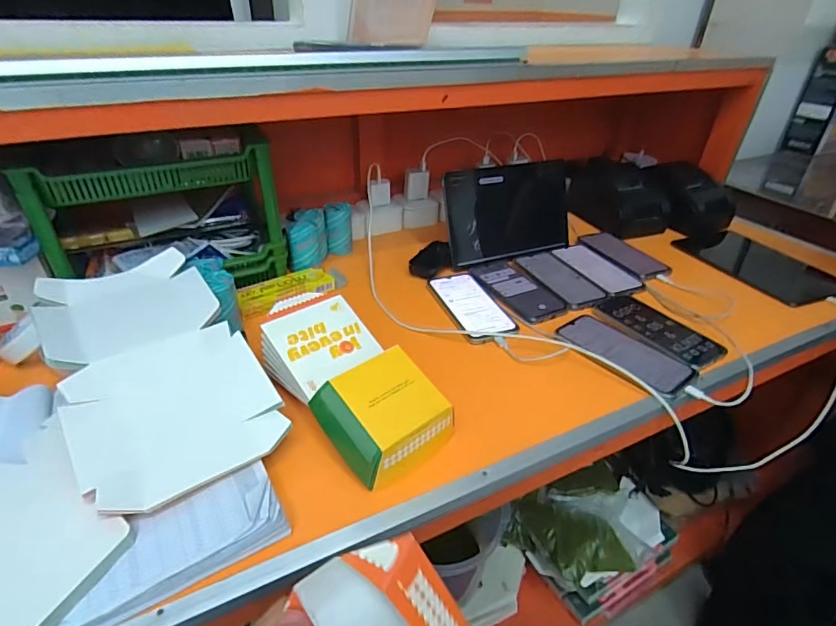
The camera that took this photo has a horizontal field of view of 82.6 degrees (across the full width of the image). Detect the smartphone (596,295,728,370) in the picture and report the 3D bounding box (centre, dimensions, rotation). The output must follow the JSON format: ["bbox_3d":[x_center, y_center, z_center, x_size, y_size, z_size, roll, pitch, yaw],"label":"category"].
[{"bbox_3d":[0.337,0.022,0.671,0.082,0.006,0.165,-15,37,-23],"label":"smartphone"}]

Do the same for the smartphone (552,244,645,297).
[{"bbox_3d":[0.311,-0.077,0.823,0.075,0.008,0.171,-10,35,-17],"label":"smartphone"}]

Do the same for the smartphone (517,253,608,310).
[{"bbox_3d":[0.237,-0.058,0.792,0.081,0.004,0.170,-11,36,-19],"label":"smartphone"}]

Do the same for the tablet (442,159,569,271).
[{"bbox_3d":[0.162,-0.176,0.831,0.241,0.156,0.015,-14,19,-21],"label":"tablet"}]

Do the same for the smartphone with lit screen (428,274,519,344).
[{"bbox_3d":[0.079,-0.012,0.713,0.077,0.010,0.170,-10,35,-18],"label":"smartphone with lit screen"}]

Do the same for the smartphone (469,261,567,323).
[{"bbox_3d":[0.157,-0.038,0.755,0.082,0.005,0.167,-15,37,-24],"label":"smartphone"}]

